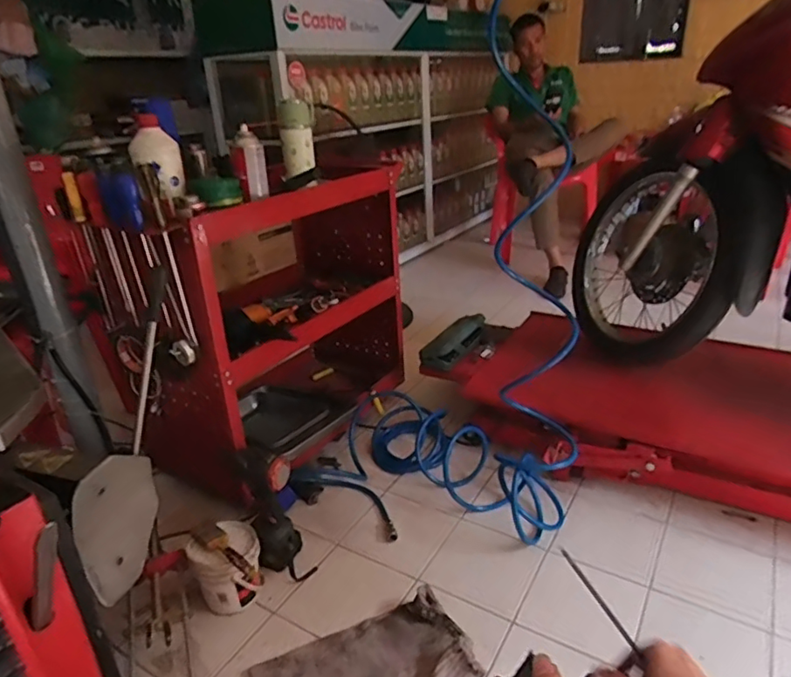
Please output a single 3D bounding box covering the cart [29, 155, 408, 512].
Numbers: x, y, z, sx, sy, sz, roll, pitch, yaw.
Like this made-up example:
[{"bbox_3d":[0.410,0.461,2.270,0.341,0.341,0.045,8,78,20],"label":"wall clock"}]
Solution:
[{"bbox_3d":[-0.315,-0.070,1.429,0.458,0.709,0.732,12,29,29],"label":"cart"}]

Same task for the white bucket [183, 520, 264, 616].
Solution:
[{"bbox_3d":[-0.315,0.432,1.071,0.120,0.133,0.114,-1,26,1],"label":"white bucket"}]

